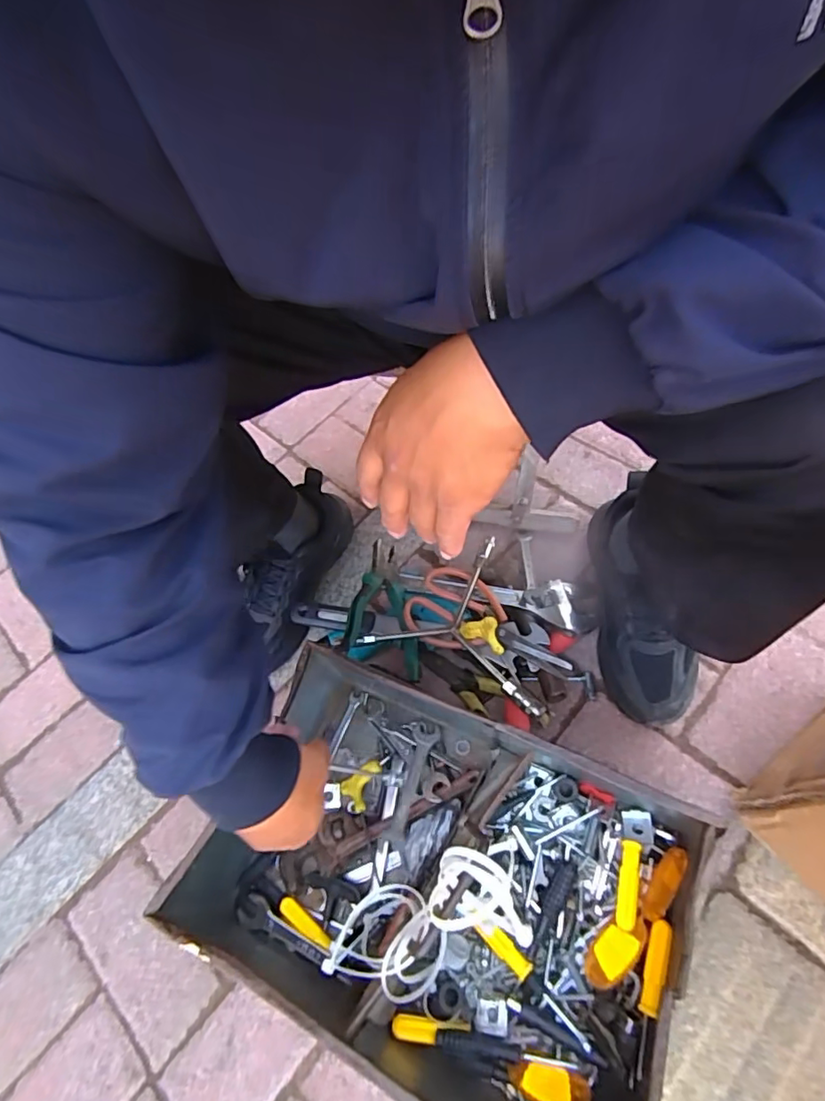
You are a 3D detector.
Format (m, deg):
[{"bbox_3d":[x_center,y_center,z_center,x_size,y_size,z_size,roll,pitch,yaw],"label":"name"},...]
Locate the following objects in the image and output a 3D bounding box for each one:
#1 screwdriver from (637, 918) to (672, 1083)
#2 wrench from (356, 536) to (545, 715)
[{"bbox_3d":[0.208,0.388,0.488,0.017,0.019,0.116,16,64,19],"label":"screwdriver"},{"bbox_3d":[0.075,0.063,0.658,0.210,0.036,0.196,20,65,13],"label":"wrench"}]

